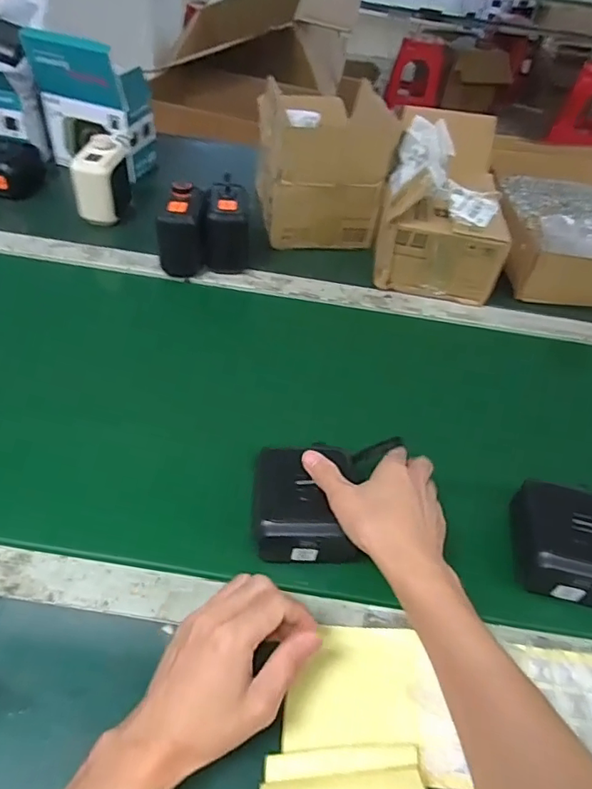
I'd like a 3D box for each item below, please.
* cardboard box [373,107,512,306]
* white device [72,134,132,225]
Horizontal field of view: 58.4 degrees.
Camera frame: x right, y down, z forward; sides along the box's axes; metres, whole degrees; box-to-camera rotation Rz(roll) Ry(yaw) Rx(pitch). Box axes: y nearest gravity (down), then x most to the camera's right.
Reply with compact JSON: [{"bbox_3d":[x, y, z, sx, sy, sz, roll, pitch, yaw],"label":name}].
[{"bbox_3d":[0.207,-0.267,0.746,0.159,0.163,0.220,11,46,2],"label":"cardboard box"},{"bbox_3d":[-0.278,-0.295,0.758,0.055,0.103,0.083,13,46,3],"label":"white device"}]

